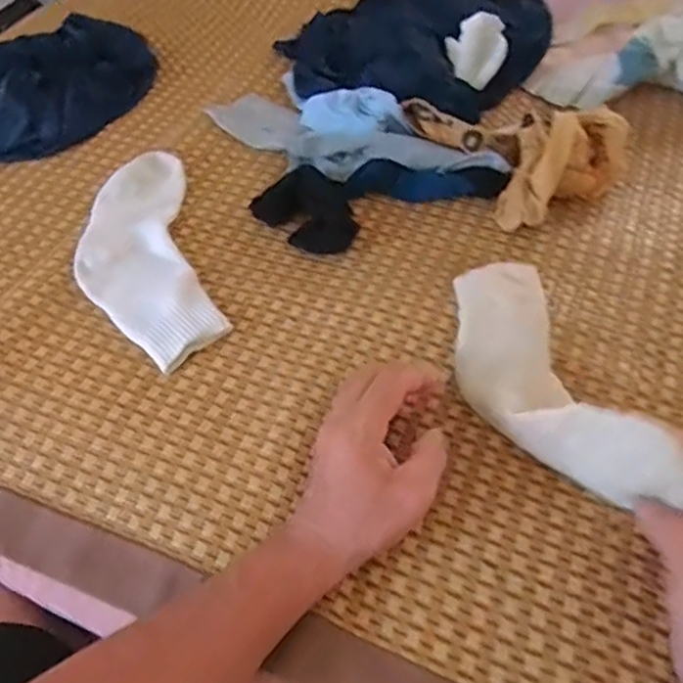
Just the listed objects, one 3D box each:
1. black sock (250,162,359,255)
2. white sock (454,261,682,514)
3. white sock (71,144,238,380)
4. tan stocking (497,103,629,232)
[{"bbox_3d":[-0.030,-0.132,0.615,0.109,0.027,0.075,36,63,24],"label":"black sock"},{"bbox_3d":[0.149,0.030,0.455,0.092,0.044,0.238,-20,47,-12],"label":"white sock"},{"bbox_3d":[-0.191,-0.083,0.590,0.114,0.023,0.260,-17,56,-10],"label":"white sock"},{"bbox_3d":[0.223,-0.179,0.614,0.112,0.082,0.166,20,58,15],"label":"tan stocking"}]

